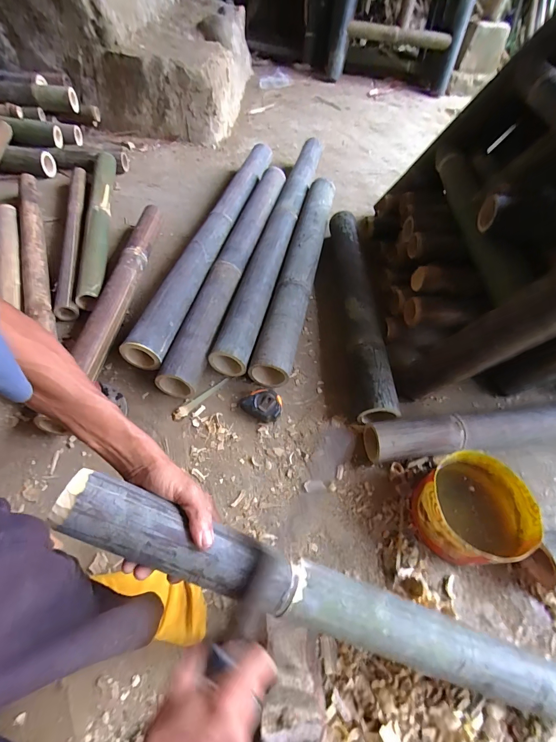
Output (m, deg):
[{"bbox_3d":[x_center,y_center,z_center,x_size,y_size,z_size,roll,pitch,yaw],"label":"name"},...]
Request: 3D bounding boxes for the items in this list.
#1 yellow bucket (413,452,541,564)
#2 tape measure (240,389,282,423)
[{"bbox_3d":[0.304,0.219,0.532,0.156,0.097,0.145,2,55,-2],"label":"yellow bucket"},{"bbox_3d":[-0.031,0.066,0.663,0.077,0.041,0.054,19,56,10],"label":"tape measure"}]

